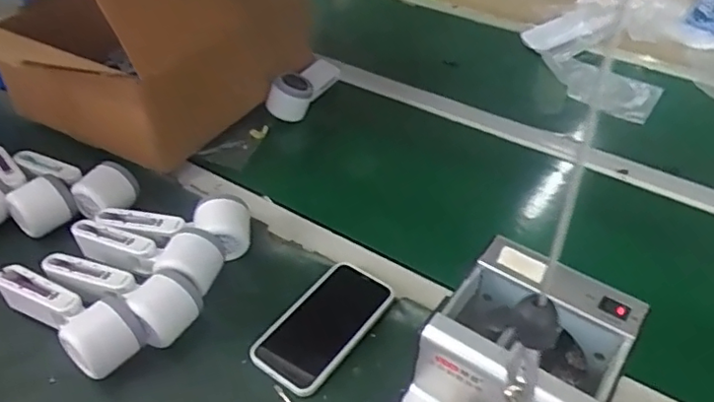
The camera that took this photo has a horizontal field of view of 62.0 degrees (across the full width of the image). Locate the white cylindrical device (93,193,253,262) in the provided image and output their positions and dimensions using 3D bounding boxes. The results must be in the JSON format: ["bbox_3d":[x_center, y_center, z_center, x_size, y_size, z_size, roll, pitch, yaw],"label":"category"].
[{"bbox_3d":[-0.198,0.029,0.641,0.166,0.054,0.054,2,40,0],"label":"white cylindrical device"}]

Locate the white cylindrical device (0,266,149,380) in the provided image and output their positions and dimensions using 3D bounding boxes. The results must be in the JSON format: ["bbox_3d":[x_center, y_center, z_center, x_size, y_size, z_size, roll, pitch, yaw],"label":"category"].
[{"bbox_3d":[-0.275,0.104,0.564,0.170,0.058,0.059,27,46,27],"label":"white cylindrical device"}]

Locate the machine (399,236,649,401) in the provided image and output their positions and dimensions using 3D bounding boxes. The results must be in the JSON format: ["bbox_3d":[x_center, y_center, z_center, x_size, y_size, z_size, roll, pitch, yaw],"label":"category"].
[{"bbox_3d":[0.108,0.151,0.446,0.122,0.150,0.168,26,45,26],"label":"machine"}]

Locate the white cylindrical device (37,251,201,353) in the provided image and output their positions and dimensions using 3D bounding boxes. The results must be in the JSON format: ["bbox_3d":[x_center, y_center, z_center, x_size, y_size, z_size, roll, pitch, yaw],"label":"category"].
[{"bbox_3d":[-0.235,0.090,0.583,0.168,0.051,0.061,16,42,16],"label":"white cylindrical device"}]

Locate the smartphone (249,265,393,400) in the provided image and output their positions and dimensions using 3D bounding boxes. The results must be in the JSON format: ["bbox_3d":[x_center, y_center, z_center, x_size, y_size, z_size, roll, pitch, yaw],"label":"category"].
[{"bbox_3d":[-0.031,0.120,0.580,0.074,0.017,0.144,26,46,26],"label":"smartphone"}]

